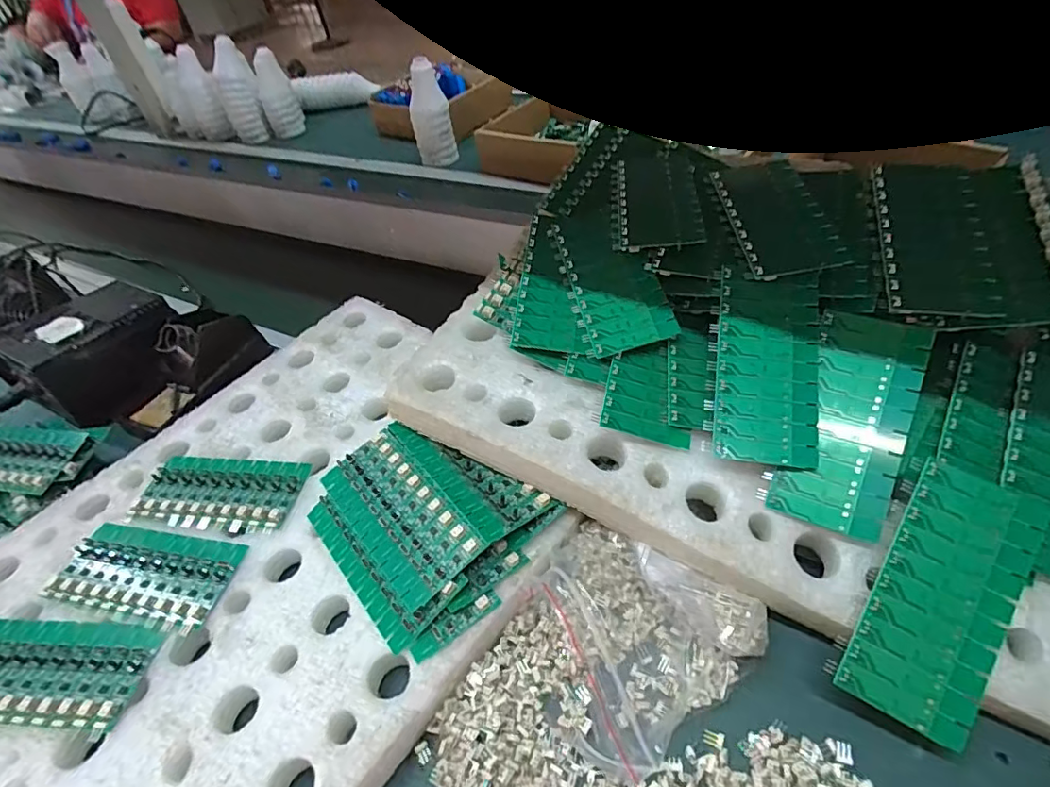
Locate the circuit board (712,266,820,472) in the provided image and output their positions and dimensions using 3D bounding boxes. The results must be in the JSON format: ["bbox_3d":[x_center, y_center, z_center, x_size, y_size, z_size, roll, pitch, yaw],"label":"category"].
[{"bbox_3d":[0.161,-0.020,0.350,0.063,0.004,0.134,6,74,12],"label":"circuit board"}]

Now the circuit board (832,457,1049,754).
[{"bbox_3d":[0.229,0.110,0.287,0.062,0.004,0.139,26,81,17],"label":"circuit board"}]

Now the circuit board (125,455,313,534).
[{"bbox_3d":[-0.249,0.079,0.430,0.135,0.005,0.066,2,47,11],"label":"circuit board"}]

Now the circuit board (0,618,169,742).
[{"bbox_3d":[-0.311,0.179,0.340,0.136,0.008,0.060,0,46,9],"label":"circuit board"}]

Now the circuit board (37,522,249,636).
[{"bbox_3d":[-0.278,0.129,0.384,0.133,0.005,0.063,5,47,14],"label":"circuit board"}]

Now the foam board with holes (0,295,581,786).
[{"bbox_3d":[-0.232,0.140,0.379,0.376,0.025,0.531,28,55,29],"label":"foam board with holes"}]

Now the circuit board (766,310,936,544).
[{"bbox_3d":[0.205,0.016,0.331,0.060,0.004,0.138,17,80,21],"label":"circuit board"}]

